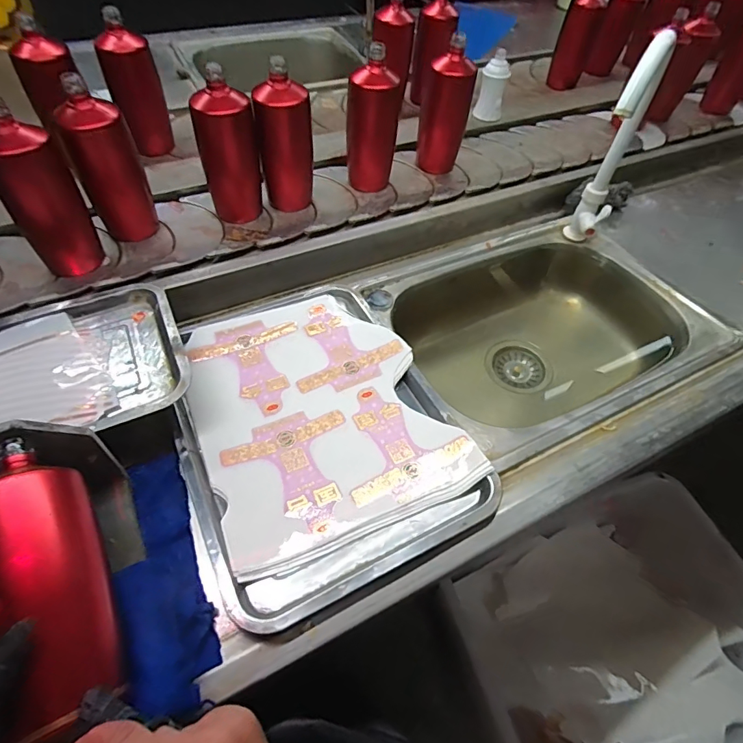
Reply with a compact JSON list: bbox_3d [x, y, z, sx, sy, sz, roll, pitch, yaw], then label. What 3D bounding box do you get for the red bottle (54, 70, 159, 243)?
[{"bbox_3d":[-0.350,-0.273,0.616,0.074,0.194,0.067,-20,60,-20],"label":"red bottle"}]

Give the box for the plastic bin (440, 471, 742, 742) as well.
[{"bbox_3d":[0.436,0.498,0.866,0.525,0.226,0.400,-12,57,-15],"label":"plastic bin"}]

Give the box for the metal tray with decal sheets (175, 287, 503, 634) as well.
[{"bbox_3d":[-0.069,0.046,0.511,0.277,0.020,0.371,-21,56,-17],"label":"metal tray with decal sheets"}]

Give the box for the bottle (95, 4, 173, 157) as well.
[{"bbox_3d":[-0.392,-0.461,0.757,0.080,0.191,0.065,-15,58,-17],"label":"bottle"}]

